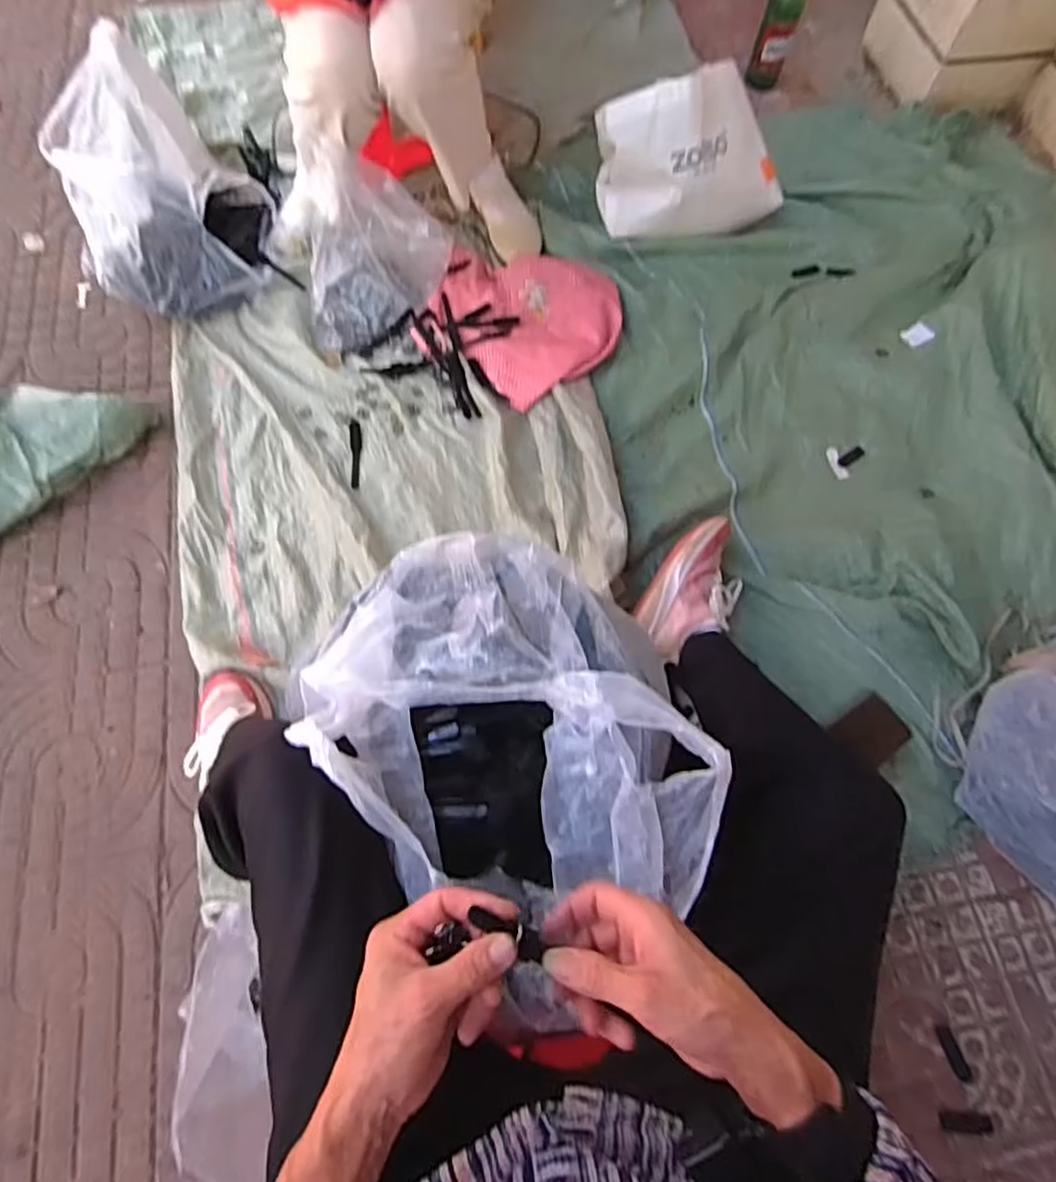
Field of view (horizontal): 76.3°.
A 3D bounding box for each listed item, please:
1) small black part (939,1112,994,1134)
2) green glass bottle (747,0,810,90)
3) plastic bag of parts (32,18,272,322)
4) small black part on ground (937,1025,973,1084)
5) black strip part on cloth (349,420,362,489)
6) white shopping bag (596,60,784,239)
[{"bbox_3d":[0.508,0.617,0.780,0.061,0.006,0.021,3,67,-1],"label":"small black part"},{"bbox_3d":[0.527,-1.179,1.365,0.085,0.292,0.065,17,68,5],"label":"green glass bottle"},{"bbox_3d":[-0.627,-0.673,1.137,0.316,0.238,0.352,-37,74,-17],"label":"plastic bag of parts"},{"bbox_3d":[0.509,0.552,0.804,0.020,0.004,0.060,-18,69,-9],"label":"small black part on ground"},{"bbox_3d":[-0.278,-0.222,1.088,0.019,0.006,0.132,-7,68,-5],"label":"black strip part on cloth"},{"bbox_3d":[0.288,-0.733,1.151,0.322,0.210,0.151,-5,68,-6],"label":"white shopping bag"}]

